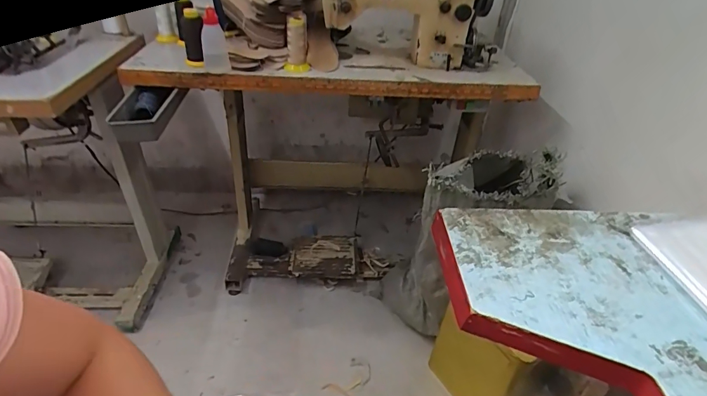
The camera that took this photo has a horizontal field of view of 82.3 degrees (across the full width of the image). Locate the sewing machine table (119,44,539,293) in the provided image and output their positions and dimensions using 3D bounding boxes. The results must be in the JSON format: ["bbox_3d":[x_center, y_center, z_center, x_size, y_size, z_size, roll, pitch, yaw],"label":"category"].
[{"bbox_3d":[-0.092,-0.102,1.307,0.939,0.748,0.505,-4,37,-10],"label":"sewing machine table"}]

